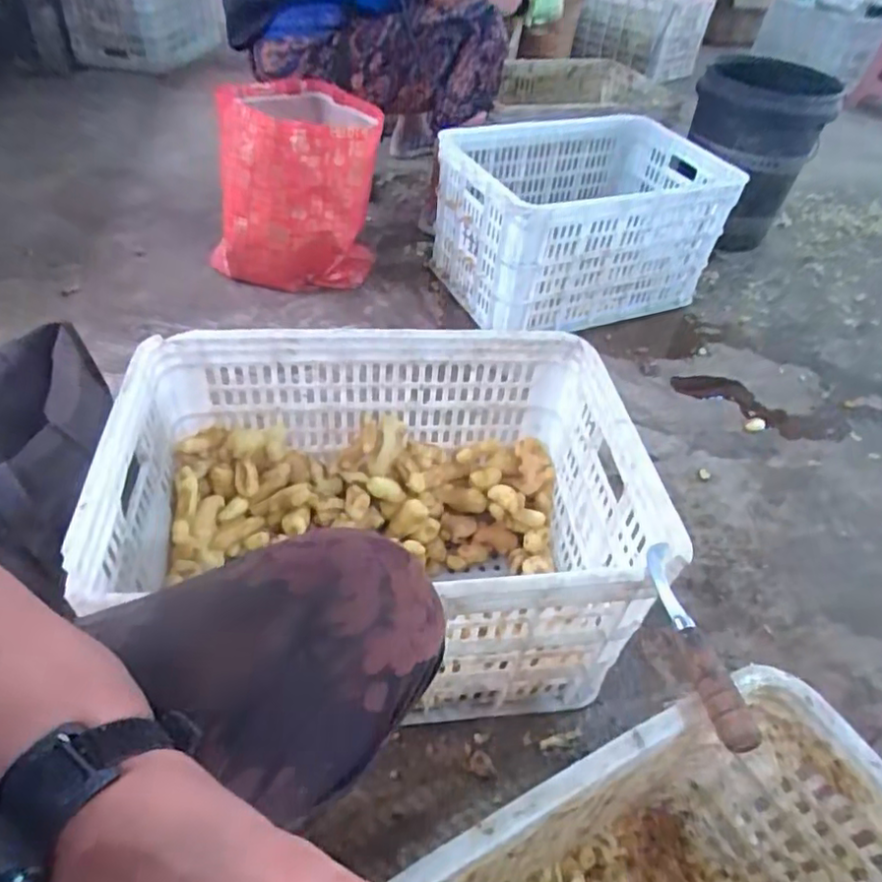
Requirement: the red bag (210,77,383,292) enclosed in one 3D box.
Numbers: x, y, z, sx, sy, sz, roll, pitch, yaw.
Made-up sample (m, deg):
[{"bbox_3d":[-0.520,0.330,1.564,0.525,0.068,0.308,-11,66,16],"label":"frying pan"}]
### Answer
[{"bbox_3d":[-0.293,-0.476,1.222,0.331,0.339,0.210,9,45,2],"label":"red bag"}]

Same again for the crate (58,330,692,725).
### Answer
[{"bbox_3d":[-0.055,0.097,0.716,0.539,0.297,0.350,-2,46,-9],"label":"crate"}]

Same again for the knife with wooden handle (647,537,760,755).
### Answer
[{"bbox_3d":[0.194,0.152,0.484,0.023,0.027,0.182,2,32,-5],"label":"knife with wooden handle"}]

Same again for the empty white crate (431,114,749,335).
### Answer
[{"bbox_3d":[0.282,-0.454,1.319,0.534,0.304,0.349,-14,49,-19],"label":"empty white crate"}]

